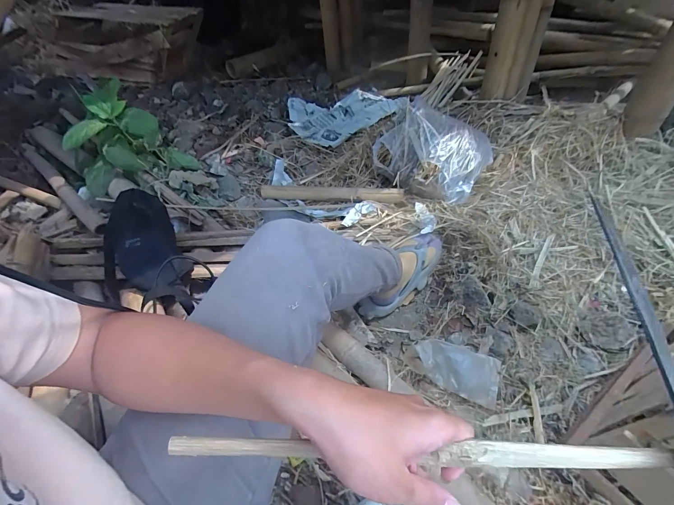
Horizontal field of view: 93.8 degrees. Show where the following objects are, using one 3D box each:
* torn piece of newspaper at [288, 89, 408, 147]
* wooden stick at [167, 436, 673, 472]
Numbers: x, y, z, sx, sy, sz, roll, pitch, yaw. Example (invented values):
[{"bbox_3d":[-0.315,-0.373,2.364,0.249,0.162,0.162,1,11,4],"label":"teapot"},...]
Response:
[{"bbox_3d":[0.044,-0.632,1.390,0.486,0.058,0.390,-27,50,-21],"label":"torn piece of newspaper"},{"bbox_3d":[0.110,0.152,0.237,0.479,0.011,0.015,0,46,3],"label":"wooden stick"}]

